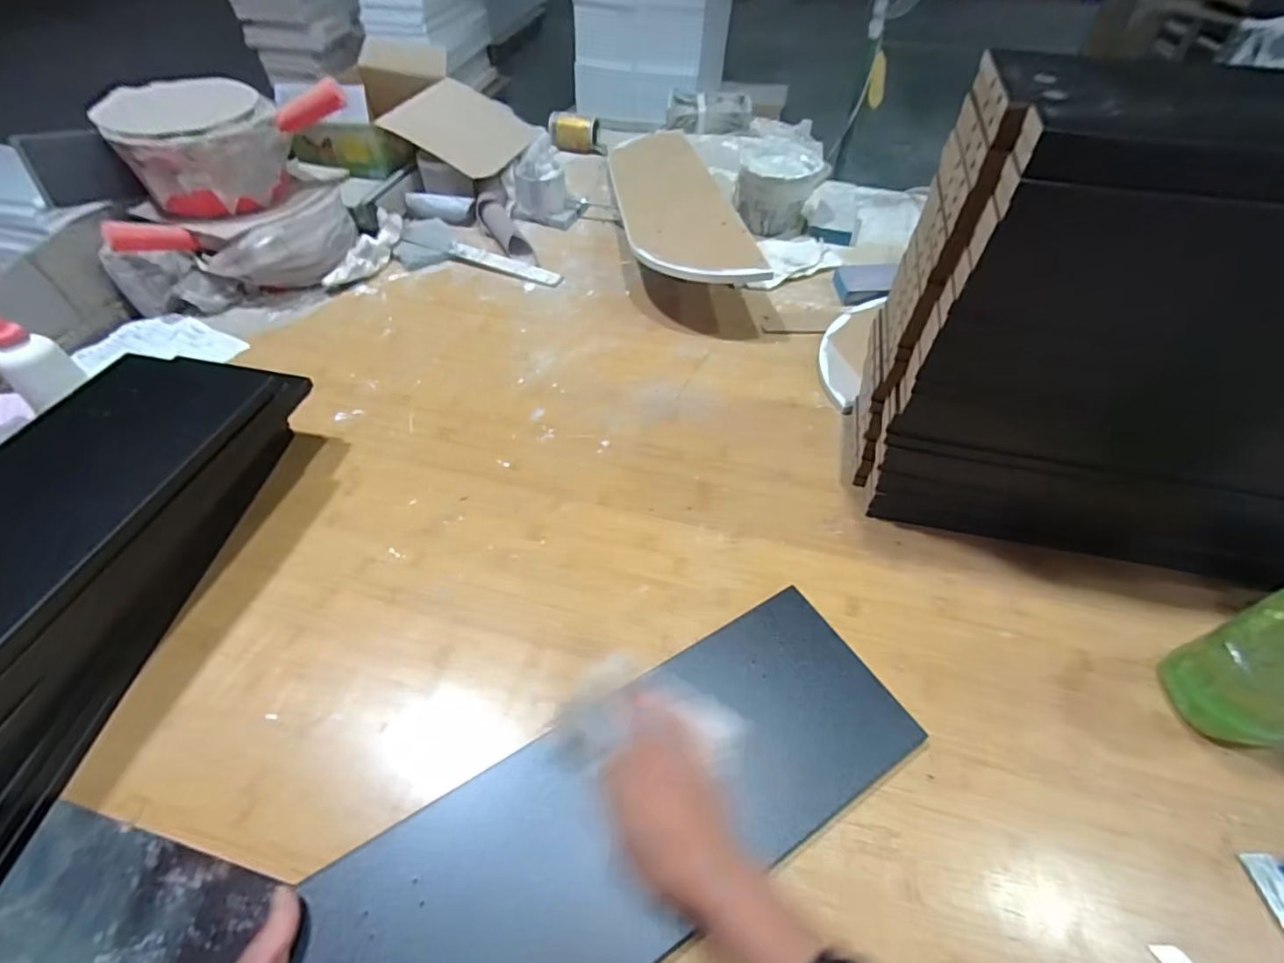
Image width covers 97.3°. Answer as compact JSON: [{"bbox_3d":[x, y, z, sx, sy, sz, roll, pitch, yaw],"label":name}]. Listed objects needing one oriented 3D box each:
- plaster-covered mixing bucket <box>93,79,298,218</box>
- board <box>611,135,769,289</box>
[{"bbox_3d":[-0.616,-0.472,0.798,0.189,0.110,0.207,-31,57,-24],"label":"plaster-covered mixing bucket"},{"bbox_3d":[0.042,-0.469,0.923,0.165,0.018,0.614,-8,46,-4],"label":"board"}]

